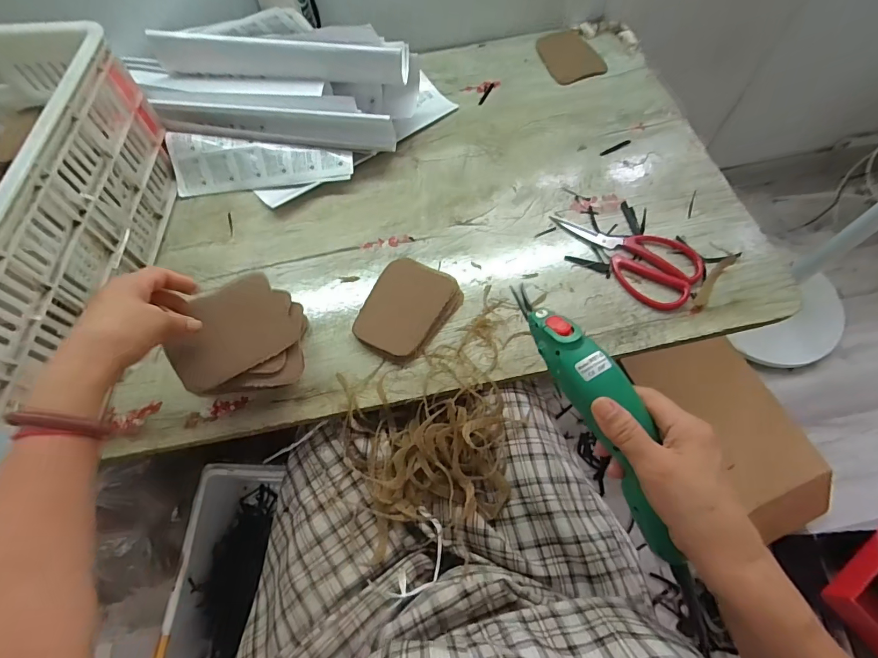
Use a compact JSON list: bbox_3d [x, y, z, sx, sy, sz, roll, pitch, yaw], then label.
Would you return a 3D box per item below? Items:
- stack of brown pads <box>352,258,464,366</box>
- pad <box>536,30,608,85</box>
[{"bbox_3d":[-0.038,-0.025,0.503,0.094,0.024,0.122,28,68,15],"label":"stack of brown pads"},{"bbox_3d":[0.214,-0.454,0.705,0.088,0.008,0.117,-15,64,-5],"label":"pad"}]

